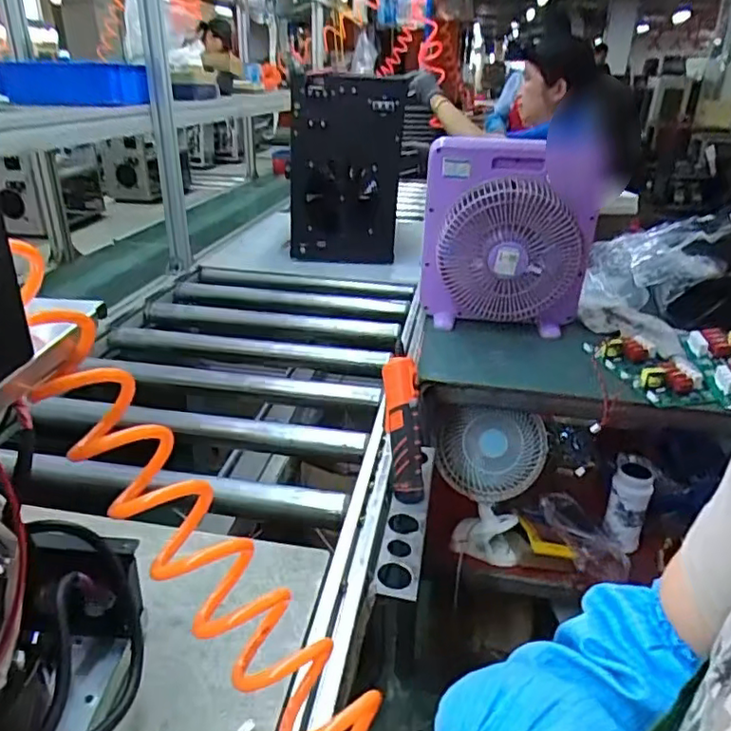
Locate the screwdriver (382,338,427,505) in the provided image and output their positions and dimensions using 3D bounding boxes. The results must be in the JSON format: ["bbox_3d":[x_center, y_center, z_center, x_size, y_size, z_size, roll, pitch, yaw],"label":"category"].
[{"bbox_3d":[0.052,0.084,0.814,0.046,0.201,0.037,-5,-1,-5],"label":"screwdriver"}]

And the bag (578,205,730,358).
[{"bbox_3d":[0.578,-0.183,1.219,0.263,0.196,0.371,16,29,26],"label":"bag"}]

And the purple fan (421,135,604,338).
[{"bbox_3d":[0.271,-0.233,1.139,0.307,0.348,0.111,-2,26,-7],"label":"purple fan"}]

